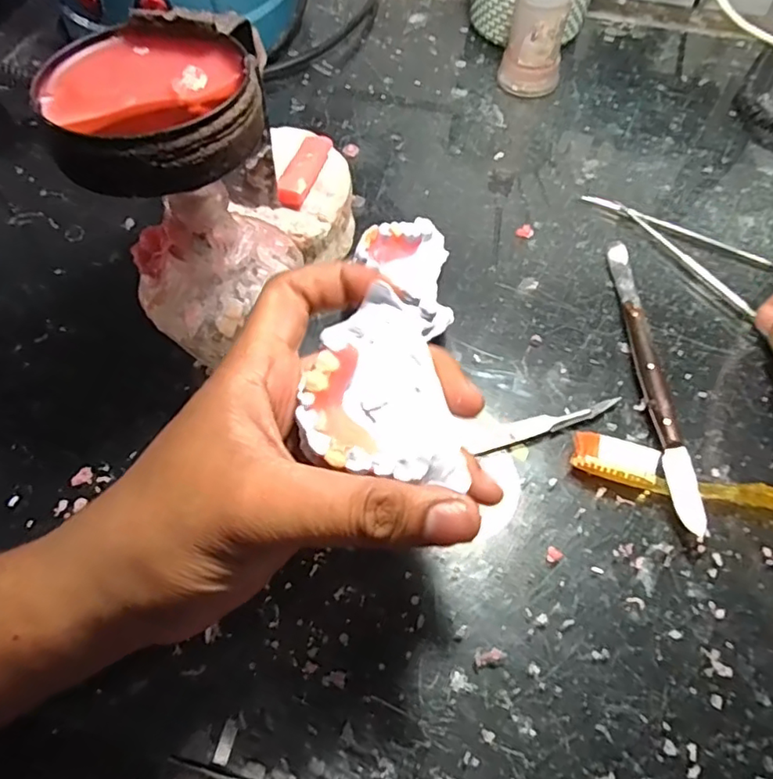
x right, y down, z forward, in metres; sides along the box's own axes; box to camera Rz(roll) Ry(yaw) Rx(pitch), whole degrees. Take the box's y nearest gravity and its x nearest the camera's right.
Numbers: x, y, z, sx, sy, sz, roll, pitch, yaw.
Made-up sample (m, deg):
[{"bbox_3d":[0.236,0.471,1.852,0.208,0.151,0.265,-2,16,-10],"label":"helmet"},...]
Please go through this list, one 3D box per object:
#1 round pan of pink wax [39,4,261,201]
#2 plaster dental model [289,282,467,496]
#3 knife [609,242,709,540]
[{"bbox_3d":[-0.081,-0.105,0.205,0.073,0.020,0.085,-8,61,-6],"label":"round pan of pink wax"},{"bbox_3d":[0.002,-0.001,0.193,0.052,0.026,0.064,8,60,4],"label":"plaster dental model"},{"bbox_3d":[0.133,-0.010,0.295,0.013,0.017,0.169,2,60,0],"label":"knife"}]

